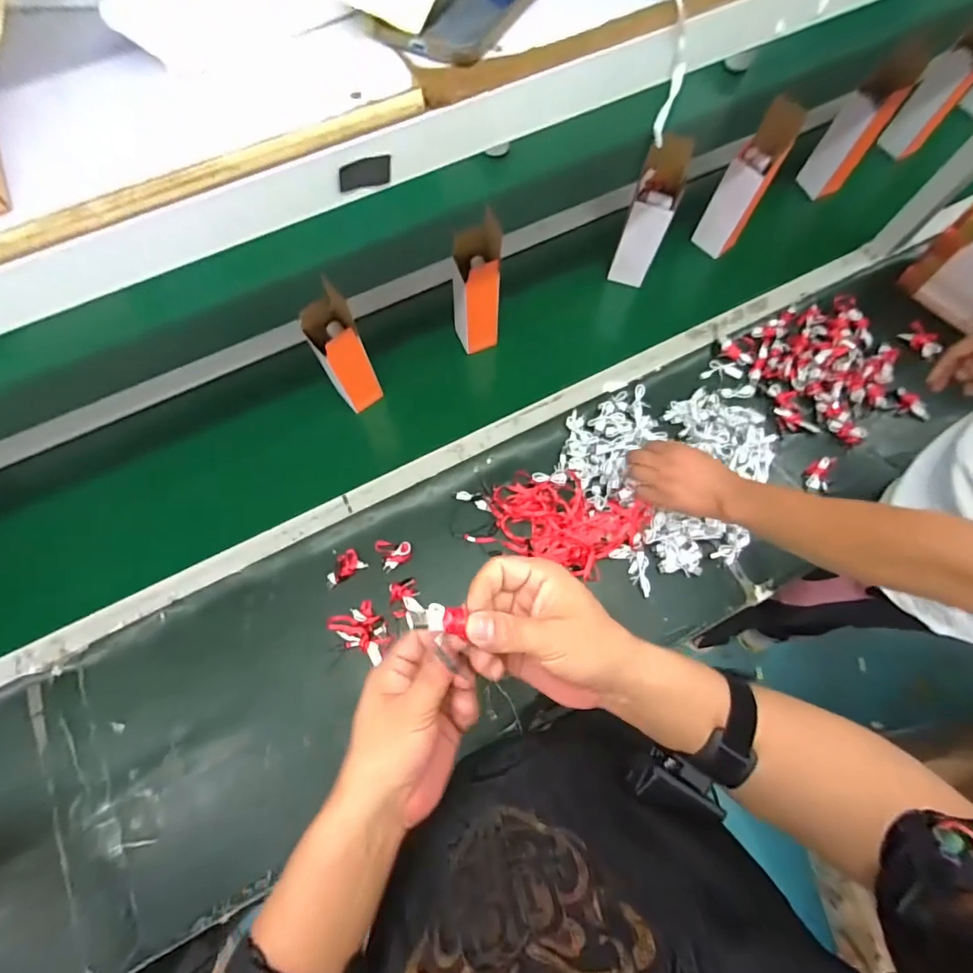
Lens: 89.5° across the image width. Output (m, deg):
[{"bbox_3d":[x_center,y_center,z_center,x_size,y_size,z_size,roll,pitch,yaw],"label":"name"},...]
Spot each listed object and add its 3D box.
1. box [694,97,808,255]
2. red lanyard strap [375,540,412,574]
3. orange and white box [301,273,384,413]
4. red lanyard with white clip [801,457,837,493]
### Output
[{"bbox_3d":[0.442,-0.517,0.859,0.082,0.236,0.076,27,73,10],"label":"box"},{"bbox_3d":[-0.141,0.098,0.750,0.049,0.016,0.048,-22,72,-7],"label":"red lanyard strap"},{"bbox_3d":[-0.214,-0.195,0.735,0.067,0.204,0.066,-29,74,-9],"label":"orange and white box"},{"bbox_3d":[0.537,-0.022,0.794,0.035,0.024,0.066,27,73,10],"label":"red lanyard with white clip"}]

